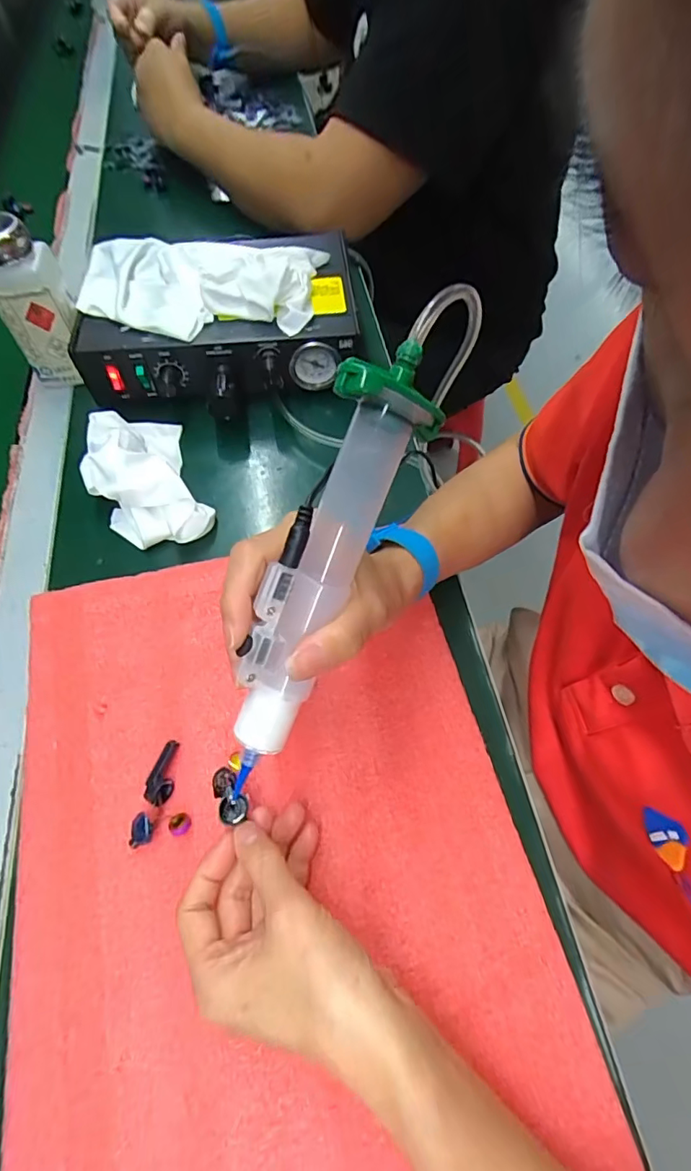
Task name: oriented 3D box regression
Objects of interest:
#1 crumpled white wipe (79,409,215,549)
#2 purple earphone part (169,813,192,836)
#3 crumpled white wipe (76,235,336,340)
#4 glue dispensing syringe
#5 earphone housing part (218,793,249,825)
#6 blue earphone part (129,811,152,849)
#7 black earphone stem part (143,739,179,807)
[{"bbox_3d":[-0.157,-0.086,0.398,0.075,0.043,0.131,-22,63,-11],"label":"crumpled white wipe"},{"bbox_3d":[-0.091,0.131,0.283,0.011,0.009,0.011,0,61,1],"label":"purple earphone part"},{"bbox_3d":[-0.130,-0.262,0.435,0.201,0.035,0.120,6,61,5],"label":"crumpled white wipe"},{"bbox_3d":[-0.006,-0.019,0.213,0.033,0.035,0.217,26,96,15],"label":"glue dispensing syringe"},{"bbox_3d":[-0.058,0.116,0.267,0.014,0.005,0.013,-11,61,-5],"label":"earphone housing part"},{"bbox_3d":[-0.112,0.133,0.280,0.013,0.011,0.015,-20,62,-10],"label":"blue earphone part"},{"bbox_3d":[-0.105,0.108,0.296,0.013,0.010,0.034,1,61,2],"label":"black earphone stem part"}]

